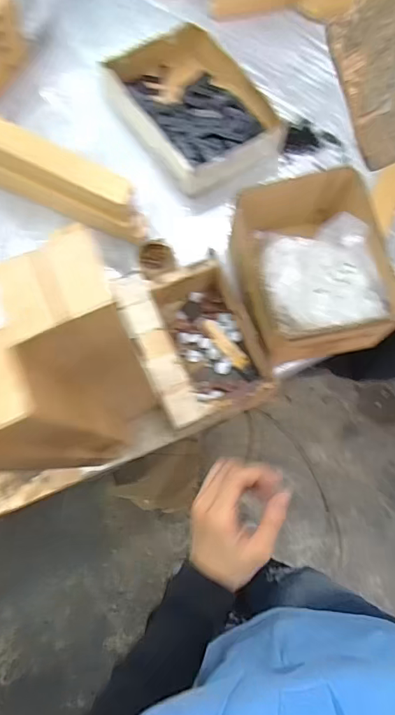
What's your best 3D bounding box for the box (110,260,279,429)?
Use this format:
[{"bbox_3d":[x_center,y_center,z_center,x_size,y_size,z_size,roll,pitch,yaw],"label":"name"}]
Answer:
[{"bbox_3d":[-0.006,-0.024,0.657,0.167,0.068,0.237,-20,72,-8],"label":"box"}]

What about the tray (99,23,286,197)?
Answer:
[{"bbox_3d":[-0.012,-0.484,0.858,0.240,0.066,0.340,-31,74,-12],"label":"tray"}]

